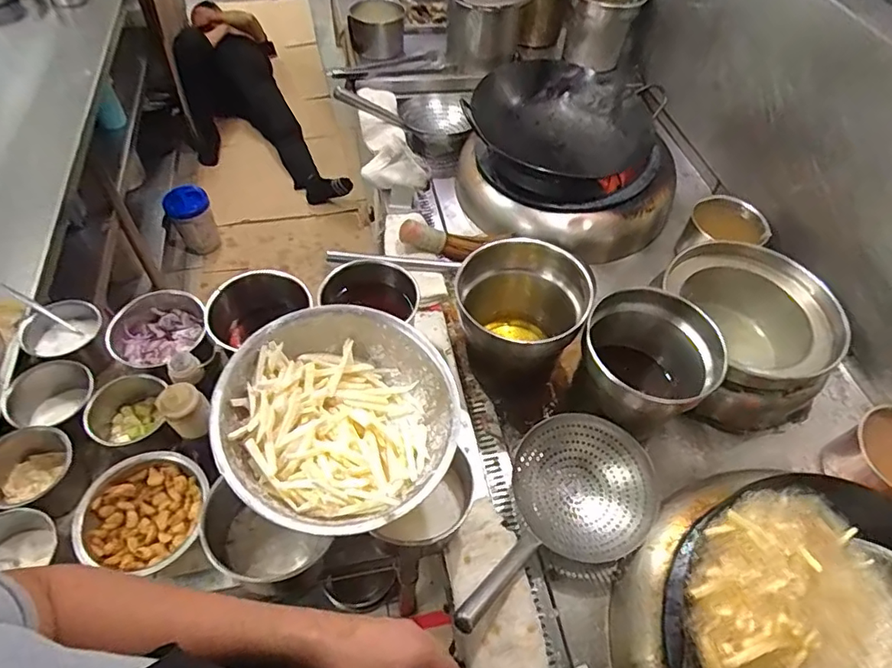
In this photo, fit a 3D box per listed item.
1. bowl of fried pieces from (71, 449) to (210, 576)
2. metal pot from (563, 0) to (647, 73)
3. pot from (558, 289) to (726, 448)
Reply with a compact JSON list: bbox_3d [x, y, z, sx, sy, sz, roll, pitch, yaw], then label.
[{"bbox_3d":[-0.424,0.261,0.768,0.159,0.094,0.159,30,57,16],"label":"bowl of fried pieces"},{"bbox_3d":[0.488,-0.983,1.672,0.198,0.234,0.185,2,54,-3],"label":"metal pot"},{"bbox_3d":[0.346,0.063,0.953,0.216,0.223,0.187,32,57,17],"label":"pot"}]

